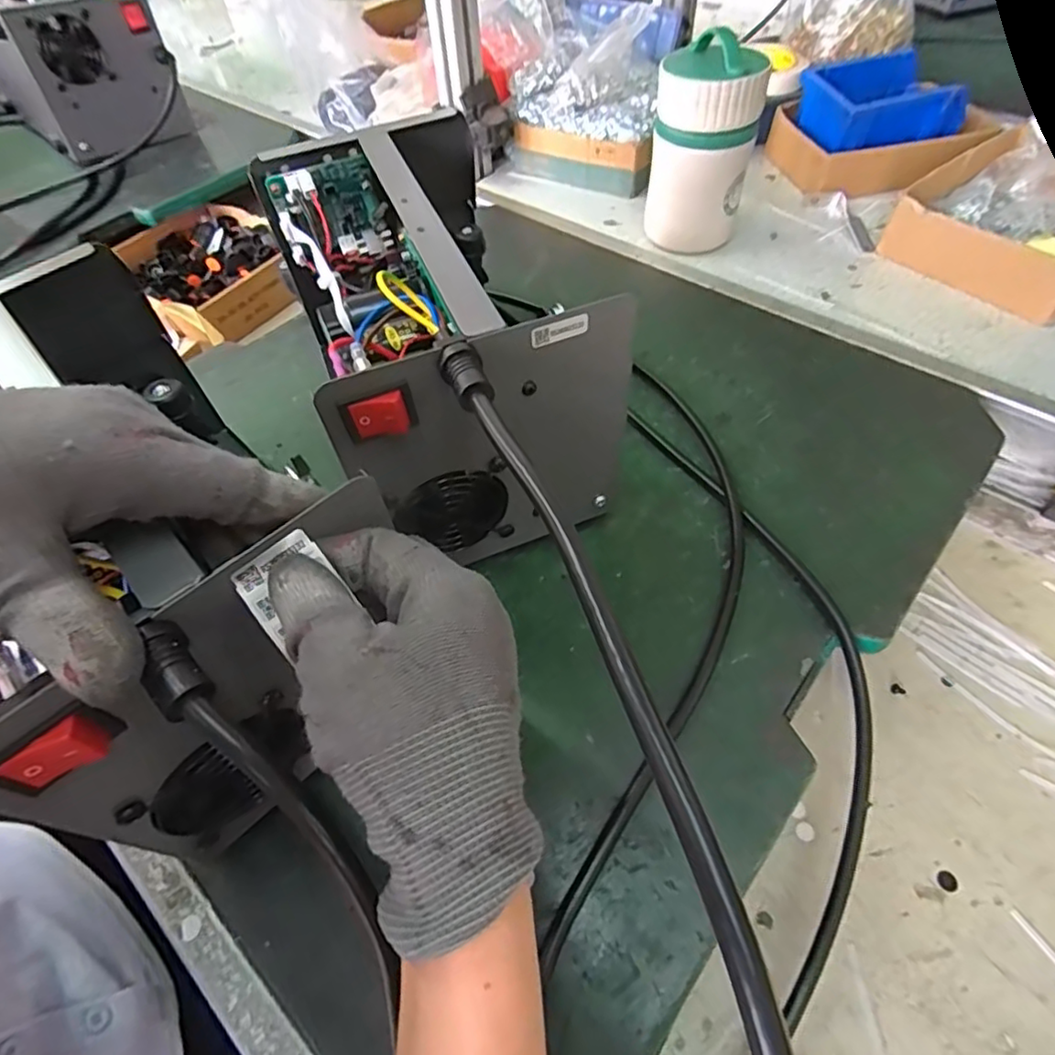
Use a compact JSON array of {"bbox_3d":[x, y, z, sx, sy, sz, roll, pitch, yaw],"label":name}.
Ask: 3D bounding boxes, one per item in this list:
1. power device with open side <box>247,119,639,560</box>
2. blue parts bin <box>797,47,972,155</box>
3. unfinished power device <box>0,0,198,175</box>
[{"bbox_3d":[-0.062,-0.123,0.397,0.149,0.176,0.299,-20,56,-10],"label":"power device with open side"},{"bbox_3d":[0.389,-0.471,0.652,0.163,0.051,0.100,-18,55,-9],"label":"blue parts bin"},{"bbox_3d":[-0.647,-0.658,0.841,0.173,0.170,0.338,-38,61,-21],"label":"unfinished power device"}]

